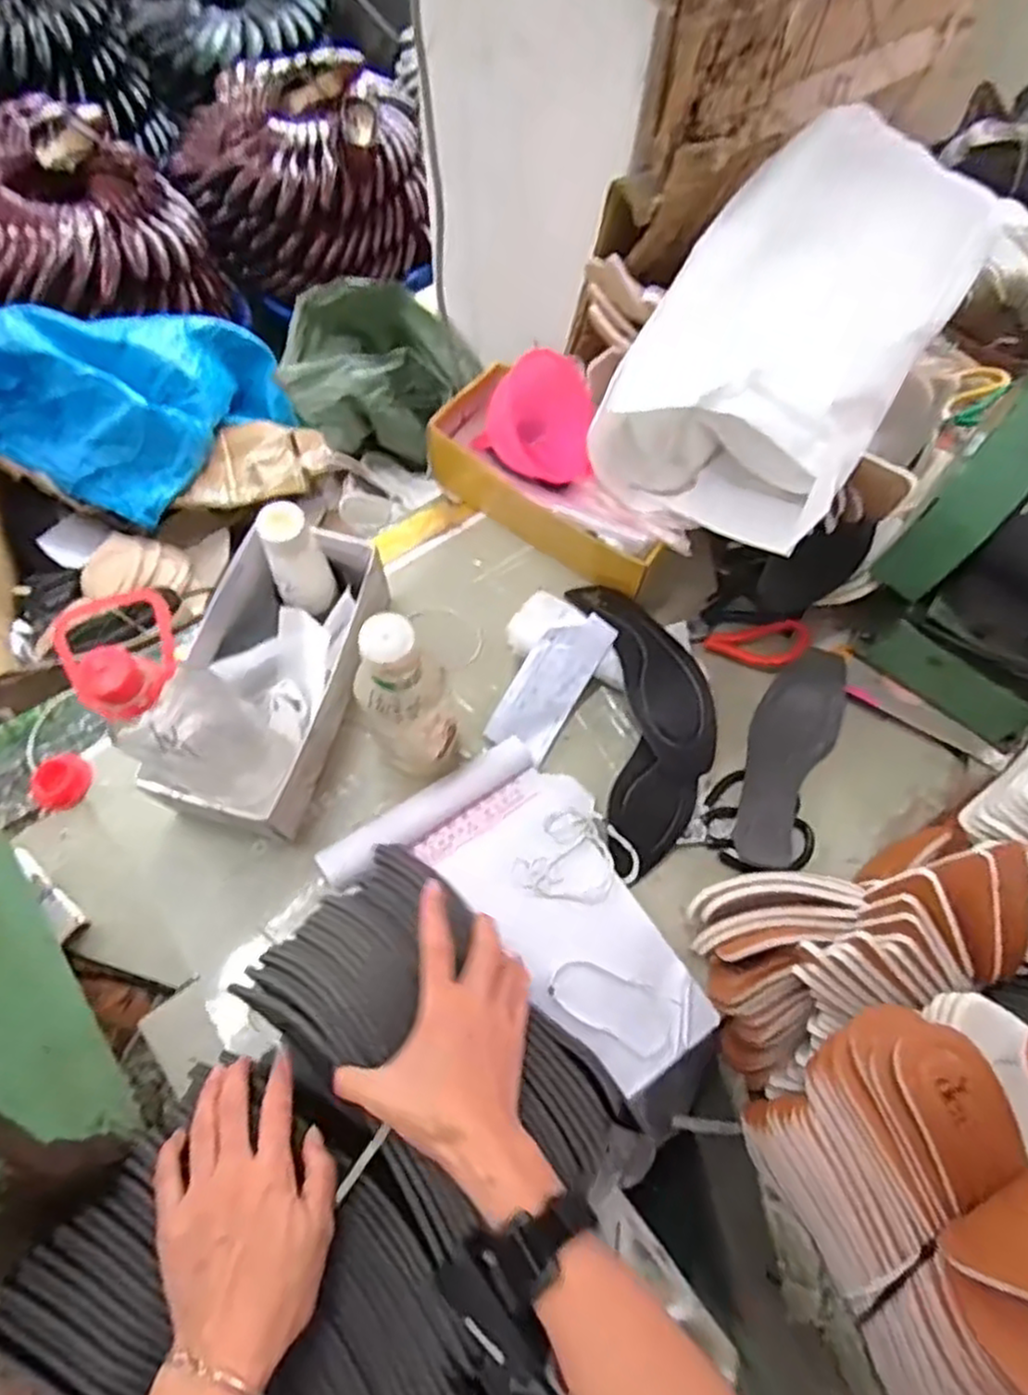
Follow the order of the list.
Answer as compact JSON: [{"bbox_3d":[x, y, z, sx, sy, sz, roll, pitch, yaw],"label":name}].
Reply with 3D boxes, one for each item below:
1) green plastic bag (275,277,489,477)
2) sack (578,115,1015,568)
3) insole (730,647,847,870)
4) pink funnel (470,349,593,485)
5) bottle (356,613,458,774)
[{"bbox_3d":[-0.210,-0.456,1.063,0.249,0.180,0.206,-22,70,-12],"label":"green plastic bag"},{"bbox_3d":[0.234,-0.304,0.621,0.197,0.169,0.311,32,69,10],"label":"sack"},{"bbox_3d":[0.266,0.055,0.705,0.076,0.026,0.234,27,68,8],"label":"insole"},{"bbox_3d":[0.021,-0.297,0.767,0.105,0.127,0.095,-29,37,-24],"label":"pink funnel"},{"bbox_3d":[-0.088,0.008,0.597,0.074,0.231,0.062,-23,70,-12],"label":"bottle"}]

